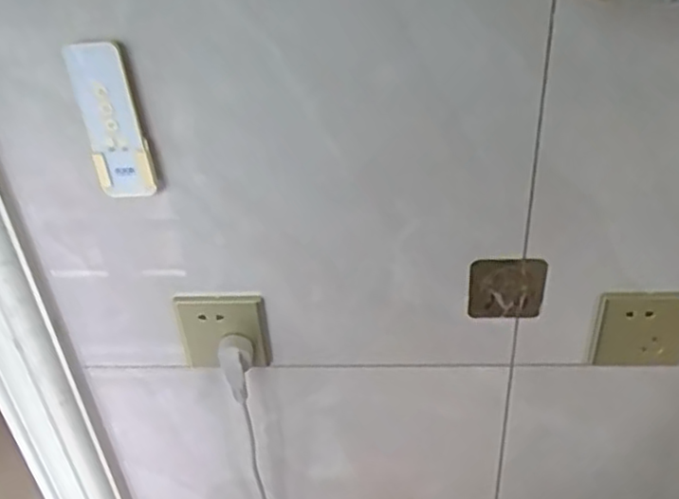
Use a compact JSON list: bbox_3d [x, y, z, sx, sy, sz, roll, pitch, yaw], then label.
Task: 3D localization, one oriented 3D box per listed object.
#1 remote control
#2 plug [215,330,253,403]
[{"bbox_3d":[-0.179,-0.098,0.548,0.054,0.131,0.018,-5,38,6],"label":"remote control"},{"bbox_3d":[-0.104,0.116,0.689,0.036,0.062,0.041,-10,36,-8],"label":"plug"}]

